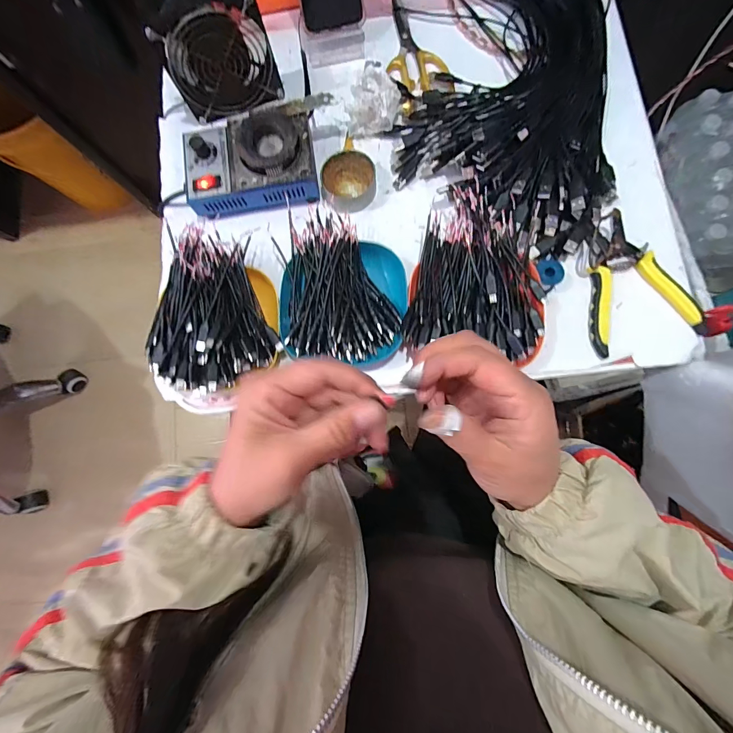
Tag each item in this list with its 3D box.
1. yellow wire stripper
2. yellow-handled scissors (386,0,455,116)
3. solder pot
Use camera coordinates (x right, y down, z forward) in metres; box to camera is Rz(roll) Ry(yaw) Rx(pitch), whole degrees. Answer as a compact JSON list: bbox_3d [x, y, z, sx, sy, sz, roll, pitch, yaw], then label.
[{"bbox_3d":[0.298,-0.096,0.400,0.113,0.014,0.157,-4,82,3],"label":"yellow wire stripper"},{"bbox_3d":[0.053,-0.409,0.467,0.070,0.015,0.175,-19,82,1],"label":"yellow-handled scissors"},{"bbox_3d":[-0.134,-0.239,0.430,0.149,0.063,0.109,-3,82,3],"label":"solder pot"}]

